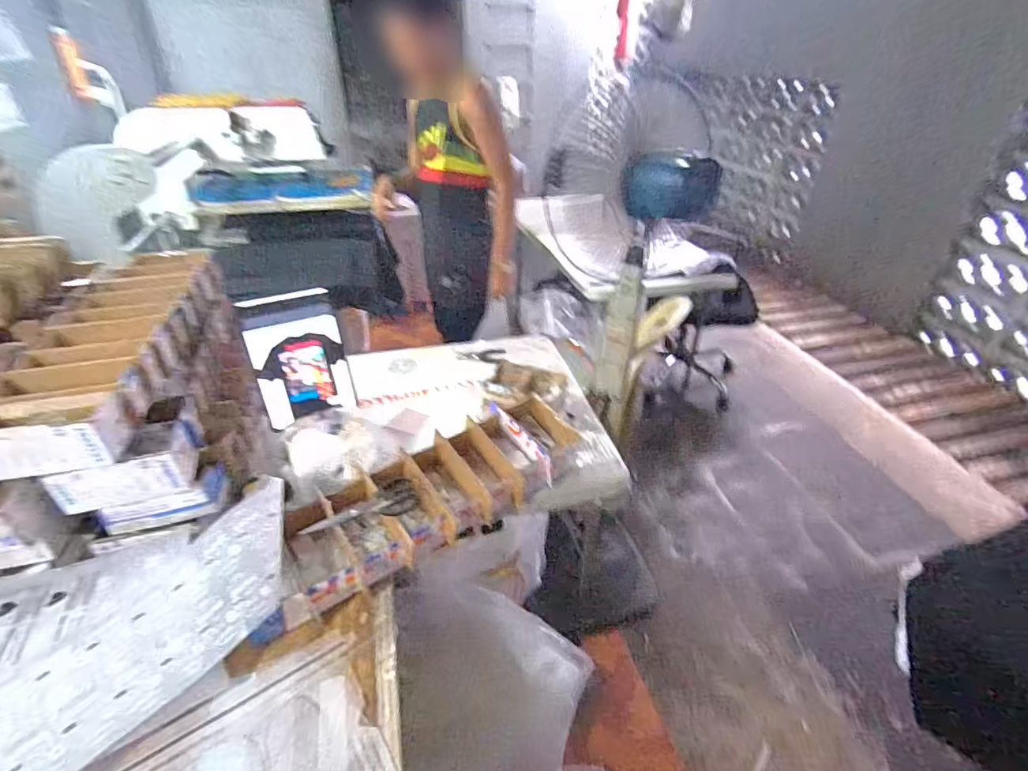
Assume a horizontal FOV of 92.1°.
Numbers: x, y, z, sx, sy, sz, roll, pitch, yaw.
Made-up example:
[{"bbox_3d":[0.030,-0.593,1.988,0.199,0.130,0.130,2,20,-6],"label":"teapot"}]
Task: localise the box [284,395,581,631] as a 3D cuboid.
[{"bbox_3d":[-0.141,0.197,0.920,0.570,0.106,0.178,-22,41,-29],"label":"box"}]

